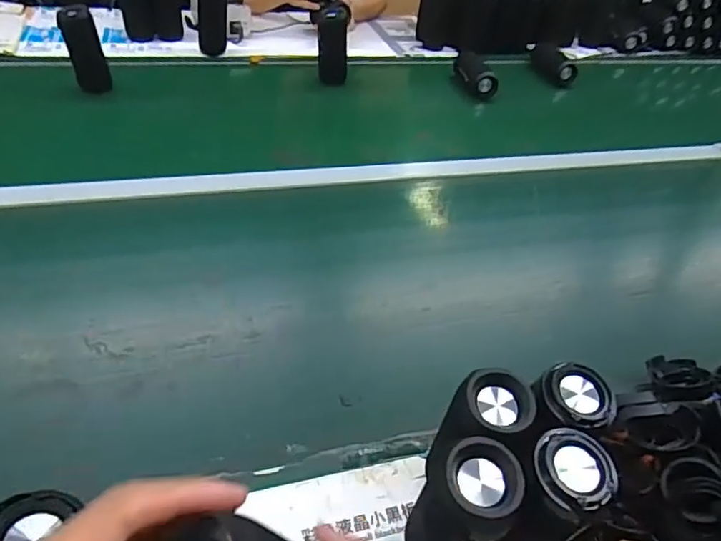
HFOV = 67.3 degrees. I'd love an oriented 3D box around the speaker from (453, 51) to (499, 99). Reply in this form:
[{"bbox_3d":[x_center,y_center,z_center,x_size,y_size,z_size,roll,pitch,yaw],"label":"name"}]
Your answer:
[{"bbox_3d":[0.279,-0.493,1.344,0.071,0.063,0.192,0,43,-8],"label":"speaker"}]

